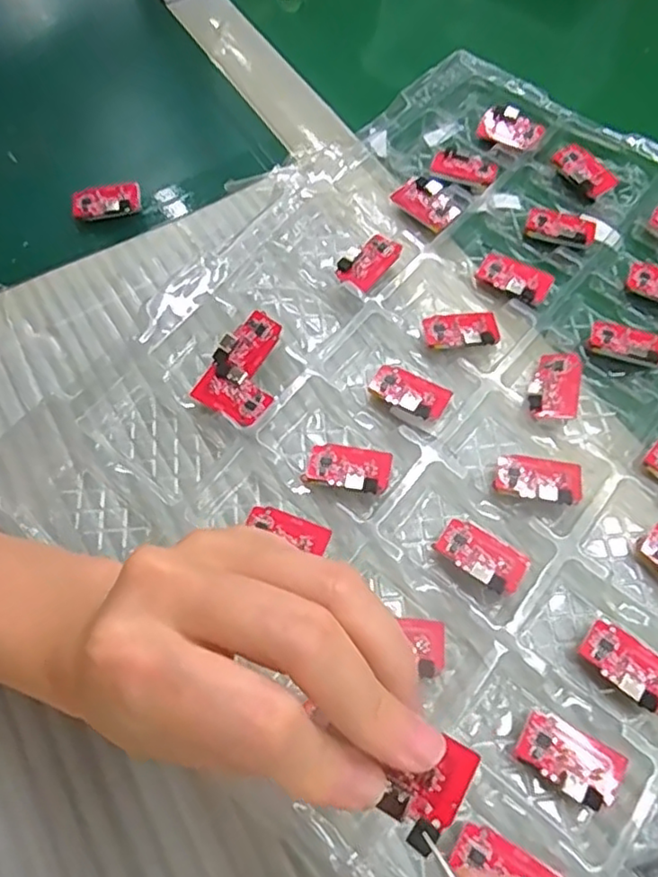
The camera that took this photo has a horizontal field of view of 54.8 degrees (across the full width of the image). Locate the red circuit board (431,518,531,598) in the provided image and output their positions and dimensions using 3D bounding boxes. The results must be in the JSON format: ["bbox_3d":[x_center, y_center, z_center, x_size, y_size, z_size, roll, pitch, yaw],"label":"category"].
[{"bbox_3d":[0.063,0.049,0.262,0.035,0.012,0.021,37,70,16],"label":"red circuit board"}]

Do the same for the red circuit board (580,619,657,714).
[{"bbox_3d":[0.114,0.086,0.240,0.035,0.004,0.021,35,65,21],"label":"red circuit board"}]

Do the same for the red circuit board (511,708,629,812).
[{"bbox_3d":[0.086,0.117,0.230,0.035,0.011,0.020,29,68,13],"label":"red circuit board"}]

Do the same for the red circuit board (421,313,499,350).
[{"bbox_3d":[0.064,-0.052,0.306,0.035,0.006,0.020,-3,58,4],"label":"red circuit board"}]

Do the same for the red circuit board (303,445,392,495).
[{"bbox_3d":[0.009,0.013,0.277,0.036,0.004,0.021,9,57,10],"label":"red circuit board"}]

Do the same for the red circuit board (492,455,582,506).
[{"bbox_3d":[0.090,0.017,0.274,0.036,0.005,0.022,12,50,11],"label":"red circuit board"}]

